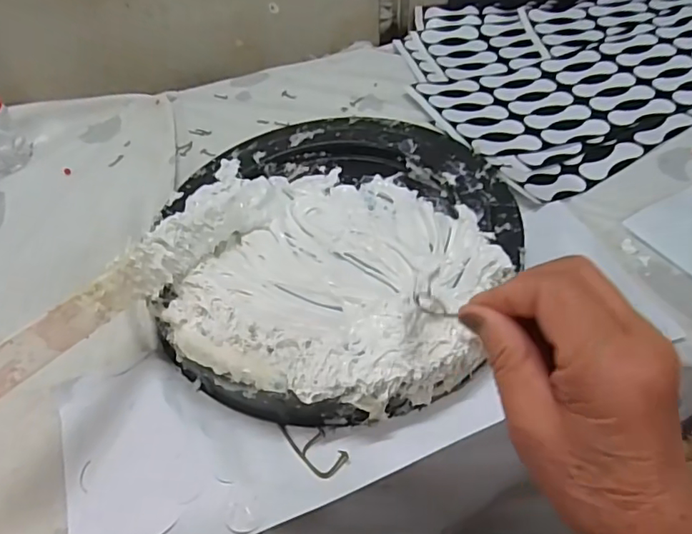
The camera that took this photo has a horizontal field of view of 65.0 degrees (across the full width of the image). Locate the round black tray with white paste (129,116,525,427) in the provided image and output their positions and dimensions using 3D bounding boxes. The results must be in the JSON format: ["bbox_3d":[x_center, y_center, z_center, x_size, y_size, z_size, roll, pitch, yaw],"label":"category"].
[{"bbox_3d":[-0.006,-0.023,0.411,0.251,0.073,0.272,-3,49,3],"label":"round black tray with white paste"}]

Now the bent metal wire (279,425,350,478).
[{"bbox_3d":[-0.021,0.109,0.336,0.021,0.005,0.047,-36,55,-24],"label":"bent metal wire"}]

